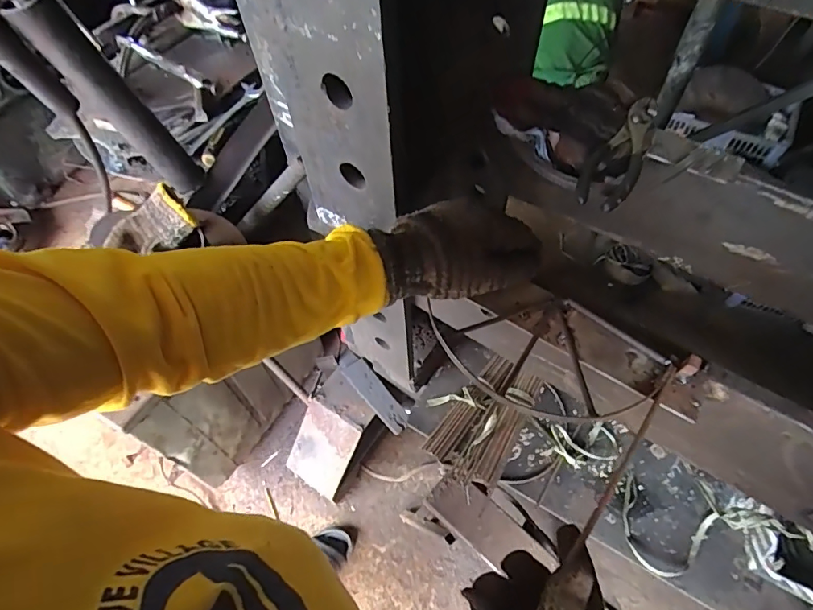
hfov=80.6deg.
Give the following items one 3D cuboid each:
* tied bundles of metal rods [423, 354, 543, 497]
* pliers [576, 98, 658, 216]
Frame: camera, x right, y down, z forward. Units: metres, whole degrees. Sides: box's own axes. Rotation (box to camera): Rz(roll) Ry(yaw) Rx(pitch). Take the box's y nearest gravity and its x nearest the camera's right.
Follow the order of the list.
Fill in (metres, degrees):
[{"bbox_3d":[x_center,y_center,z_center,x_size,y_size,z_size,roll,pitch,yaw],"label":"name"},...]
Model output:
[{"bbox_3d":[0.172,0.232,0.972,0.143,0.034,0.260,33,65,21],"label":"tied bundles of metal rods"},{"bbox_3d":[0.245,-0.172,0.546,0.054,0.023,0.191,26,63,18],"label":"pliers"}]

